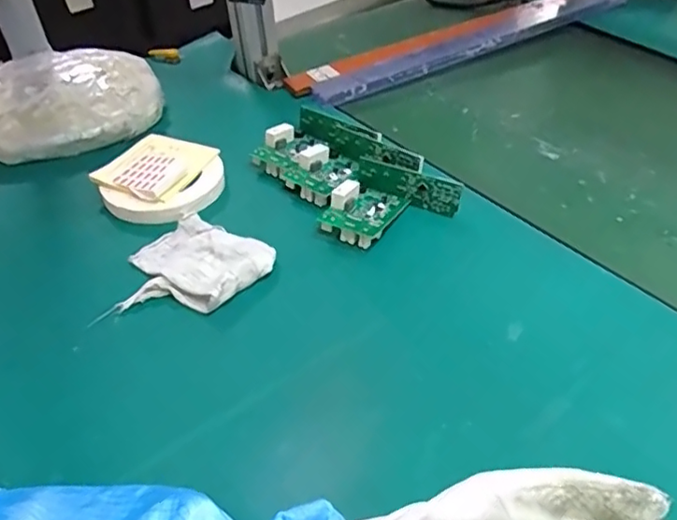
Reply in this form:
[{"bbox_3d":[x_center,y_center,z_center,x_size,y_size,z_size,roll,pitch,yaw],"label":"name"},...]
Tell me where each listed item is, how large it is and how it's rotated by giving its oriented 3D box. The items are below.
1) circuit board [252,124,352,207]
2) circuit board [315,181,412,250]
[{"bbox_3d":[-0.033,-0.096,0.587,0.059,0.028,0.106,-31,51,-31],"label":"circuit board"},{"bbox_3d":[0.024,-0.047,0.532,0.051,0.032,0.076,23,46,23],"label":"circuit board"}]

